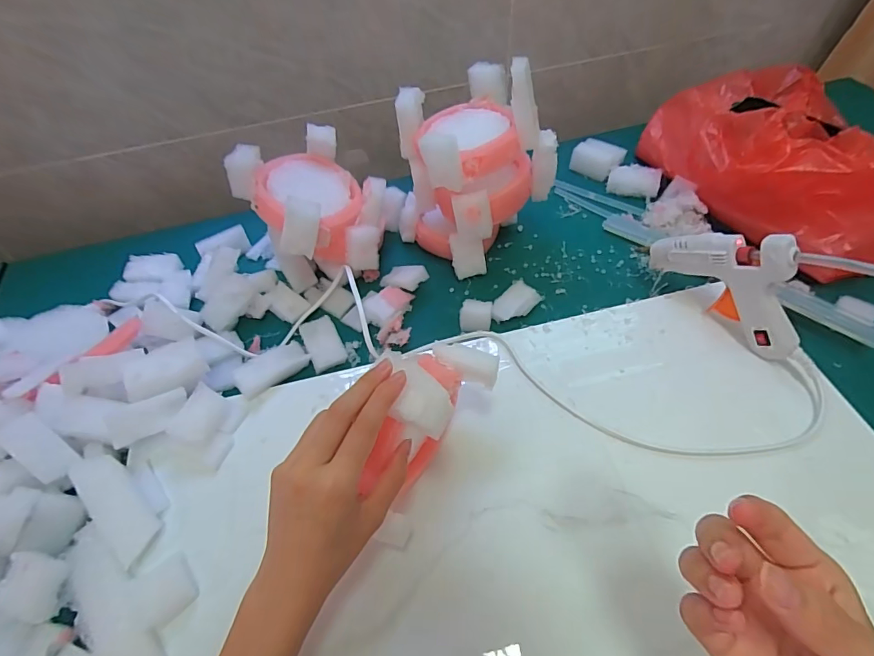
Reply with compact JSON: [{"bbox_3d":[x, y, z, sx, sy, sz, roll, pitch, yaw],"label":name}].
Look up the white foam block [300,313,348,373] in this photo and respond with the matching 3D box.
[{"bbox_3d":[-0.111,0.015,0.448,0.033,0.021,0.048,-22,54,-12],"label":"white foam block"}]

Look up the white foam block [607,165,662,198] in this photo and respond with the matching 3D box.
[{"bbox_3d":[0.246,-0.184,0.570,0.059,0.020,0.039,18,56,17],"label":"white foam block"}]

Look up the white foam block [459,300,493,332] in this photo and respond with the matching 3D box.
[{"bbox_3d":[0.038,-0.012,0.450,0.030,0.024,0.026,5,53,8],"label":"white foam block"}]

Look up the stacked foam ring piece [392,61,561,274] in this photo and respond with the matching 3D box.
[{"bbox_3d":[0.033,-0.162,0.469,0.127,0.166,0.121,-29,56,-17],"label":"stacked foam ring piece"}]

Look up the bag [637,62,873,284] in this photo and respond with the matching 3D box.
[{"bbox_3d":[0.374,-0.192,0.496,0.206,0.118,0.272,-19,53,-10],"label":"bag"}]

